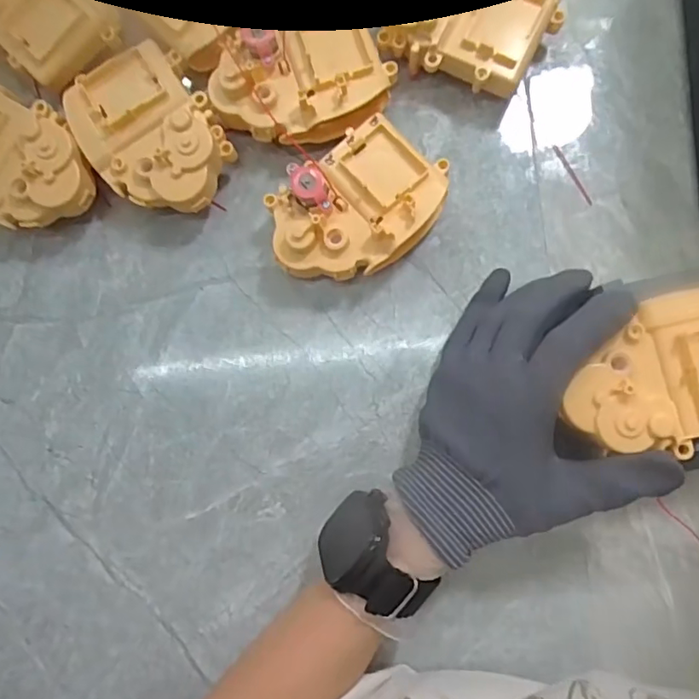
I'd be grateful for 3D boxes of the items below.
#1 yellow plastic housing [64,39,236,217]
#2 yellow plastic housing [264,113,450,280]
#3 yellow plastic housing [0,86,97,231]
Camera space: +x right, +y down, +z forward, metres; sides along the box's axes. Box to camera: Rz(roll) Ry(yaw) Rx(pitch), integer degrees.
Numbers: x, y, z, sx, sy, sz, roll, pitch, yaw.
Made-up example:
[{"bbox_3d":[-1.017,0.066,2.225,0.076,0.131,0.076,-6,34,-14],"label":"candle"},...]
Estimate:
[{"bbox_3d":[-0.114,-0.125,0.331,0.101,0.037,0.075,45,91,7],"label":"yellow plastic housing"},{"bbox_3d":[0.005,-0.079,0.316,0.100,0.040,0.071,-36,84,2],"label":"yellow plastic housing"},{"bbox_3d":[-0.199,-0.111,0.337,0.100,0.041,0.072,28,89,7],"label":"yellow plastic housing"}]

